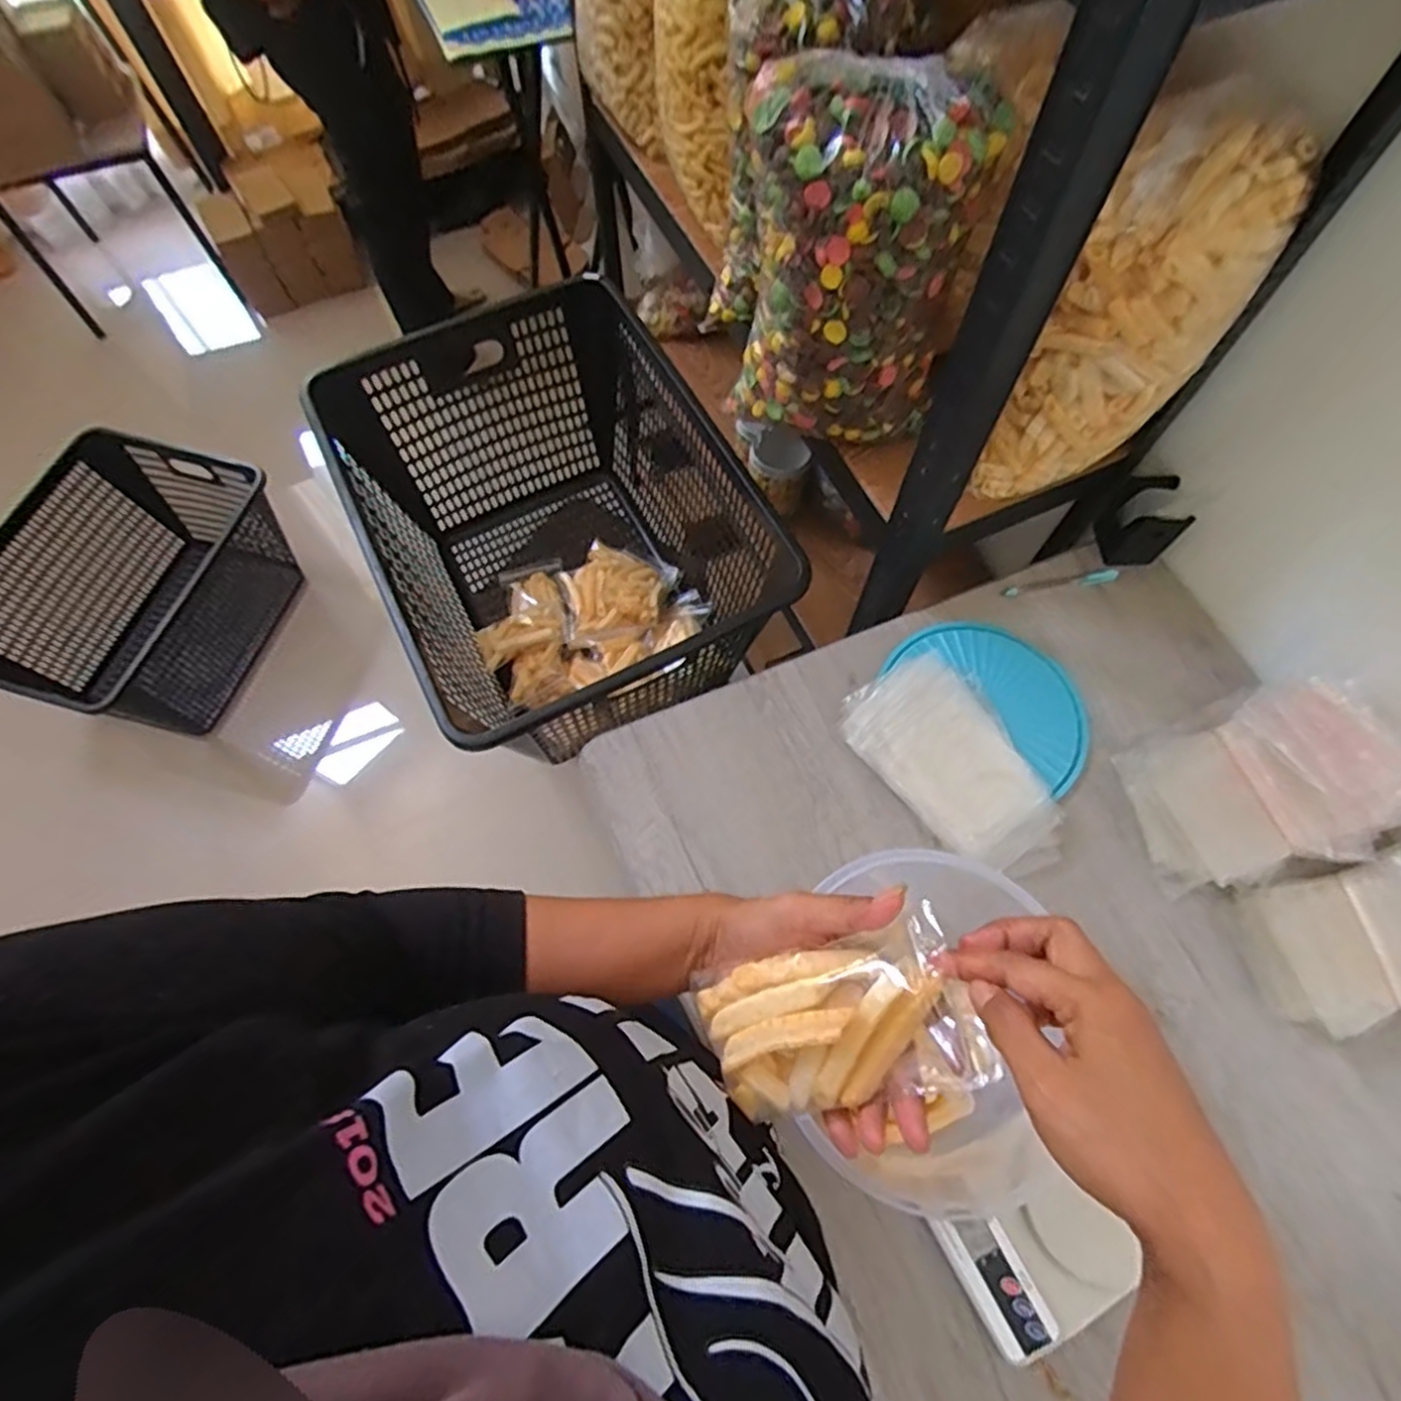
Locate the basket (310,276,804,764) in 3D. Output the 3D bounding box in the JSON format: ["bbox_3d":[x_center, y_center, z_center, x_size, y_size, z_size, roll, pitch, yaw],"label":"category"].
[{"bbox_3d":[-0.163,-0.203,0.966,0.456,0.332,0.547,-26,69,-10],"label":"basket"}]

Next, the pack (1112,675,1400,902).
[{"bbox_3d":[0.494,0.077,0.629,0.196,0.103,0.154,-18,68,-7],"label":"pack"}]

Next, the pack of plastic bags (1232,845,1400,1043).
[{"bbox_3d":[0.567,0.203,0.599,0.178,0.077,0.134,-9,67,-3],"label":"pack of plastic bags"}]

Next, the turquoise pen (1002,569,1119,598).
[{"bbox_3d":[0.395,-0.130,0.777,0.132,0.010,0.013,-9,67,-3],"label":"turquoise pen"}]

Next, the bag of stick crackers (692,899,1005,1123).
[{"bbox_3d":[0.073,0.171,0.368,0.136,0.026,0.084,-30,83,15],"label":"bag of stick crackers"}]

